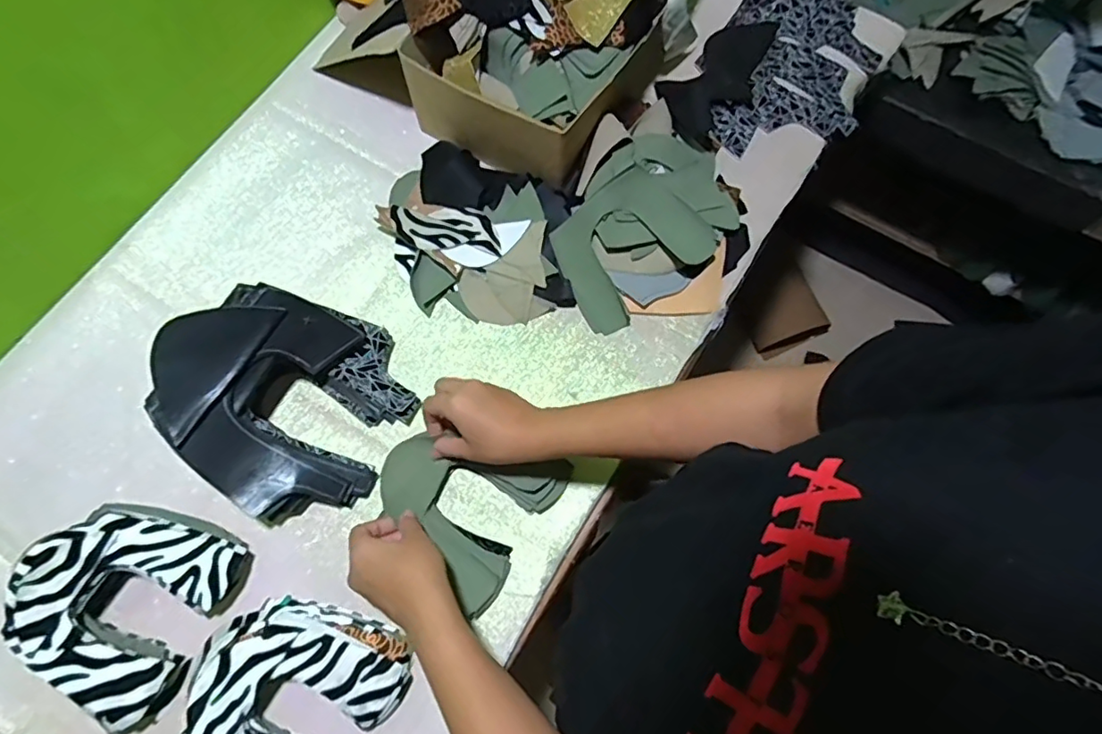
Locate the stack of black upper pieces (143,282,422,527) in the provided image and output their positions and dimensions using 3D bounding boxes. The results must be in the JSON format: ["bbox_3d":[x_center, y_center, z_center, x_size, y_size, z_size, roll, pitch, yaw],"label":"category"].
[{"bbox_3d":[-0.240,0.033,0.527,0.192,0.110,0.203,12,72,4],"label":"stack of black upper pieces"}]

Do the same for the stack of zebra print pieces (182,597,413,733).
[{"bbox_3d":[-0.225,0.281,0.485,0.159,0.048,0.166,31,75,10],"label":"stack of zebra print pieces"}]

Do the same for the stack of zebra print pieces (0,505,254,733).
[{"bbox_3d":[-0.373,0.202,0.498,0.142,0.064,0.163,28,74,9],"label":"stack of zebra print pieces"}]

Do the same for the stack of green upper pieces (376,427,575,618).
[{"bbox_3d":[-0.083,0.123,0.541,0.146,0.044,0.150,31,75,10],"label":"stack of green upper pieces"}]

